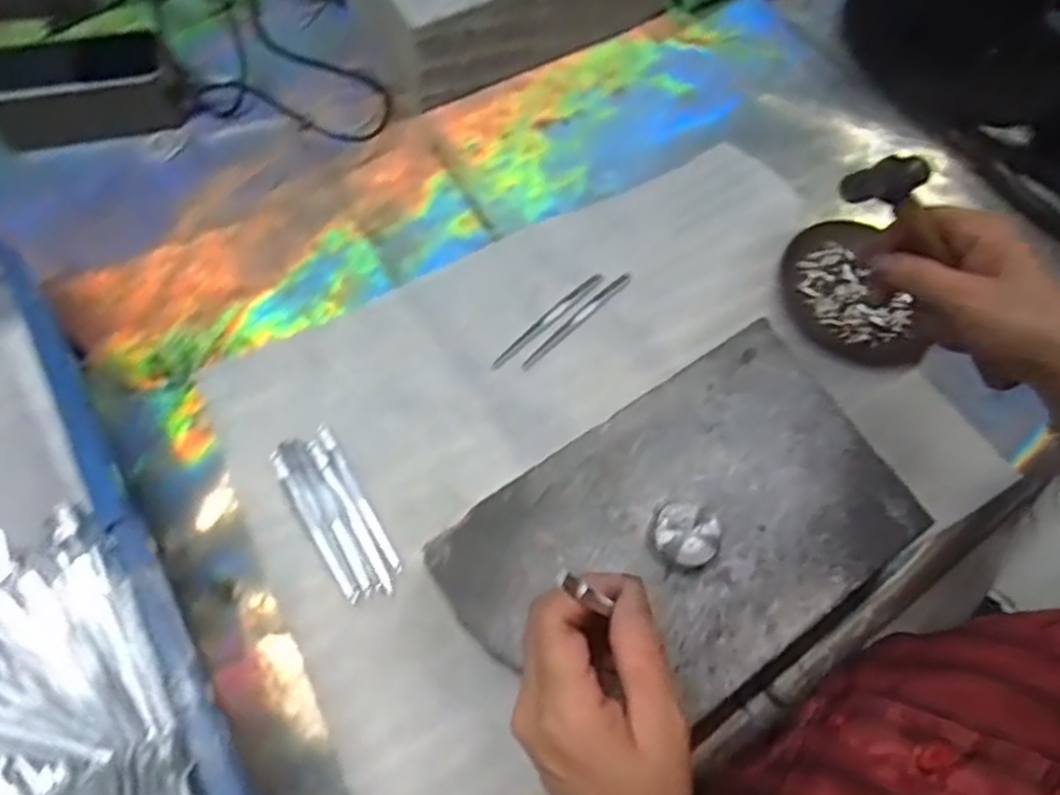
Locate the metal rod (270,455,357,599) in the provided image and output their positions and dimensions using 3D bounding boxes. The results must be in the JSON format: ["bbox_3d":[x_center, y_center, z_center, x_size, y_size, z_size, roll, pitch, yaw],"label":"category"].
[{"bbox_3d":[-0.131,0.076,0.425,0.008,0.004,0.105,-31,71,-15],"label":"metal rod"}]

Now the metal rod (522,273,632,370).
[{"bbox_3d":[0.033,-0.053,0.487,0.099,0.005,0.010,-39,73,-18],"label":"metal rod"}]

